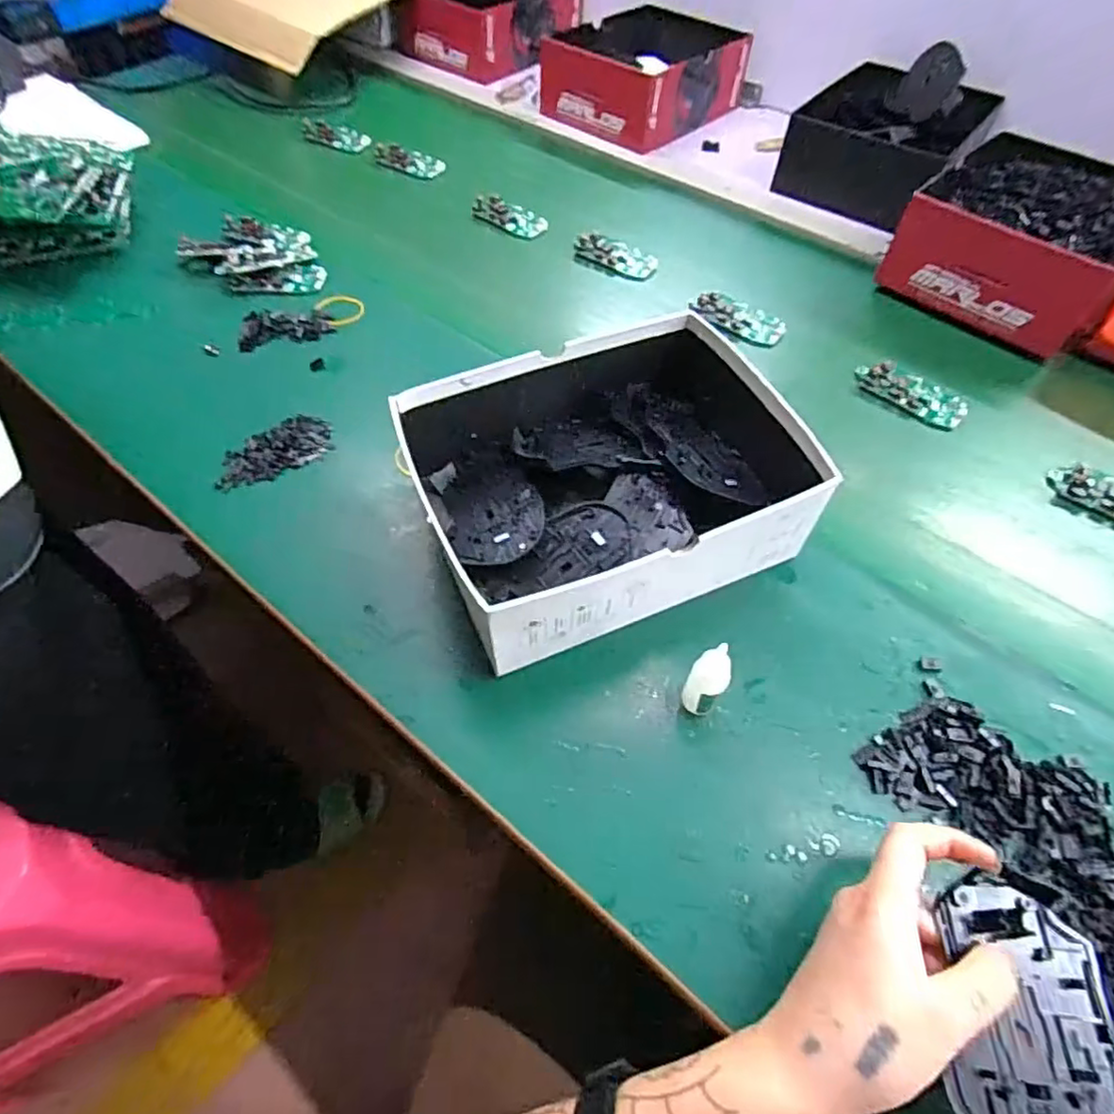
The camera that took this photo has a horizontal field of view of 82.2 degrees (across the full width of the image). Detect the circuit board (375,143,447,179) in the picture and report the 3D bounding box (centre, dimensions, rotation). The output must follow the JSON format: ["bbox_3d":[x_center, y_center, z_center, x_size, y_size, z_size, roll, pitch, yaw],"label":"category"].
[{"bbox_3d":[-0.194,-0.512,0.820,0.112,0.004,0.046,29,61,18],"label":"circuit board"}]

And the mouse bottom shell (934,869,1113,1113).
[{"bbox_3d":[0.208,0.204,0.278,0.070,0.014,0.112,11,57,7],"label":"mouse bottom shell"}]

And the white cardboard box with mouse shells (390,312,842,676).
[{"bbox_3d":[0.033,-0.055,0.456,0.247,0.091,0.199,-20,58,-13],"label":"white cardboard box with mouse shells"}]

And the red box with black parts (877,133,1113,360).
[{"bbox_3d":[0.478,-0.331,0.656,0.195,0.086,0.238,36,63,21],"label":"red box with black parts"}]

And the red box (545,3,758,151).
[{"bbox_3d":[0.116,-0.680,0.890,0.216,0.081,0.240,38,64,22],"label":"red box"}]

